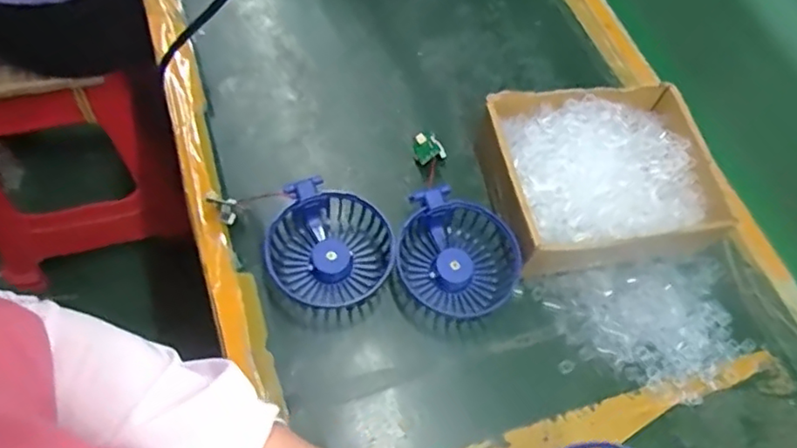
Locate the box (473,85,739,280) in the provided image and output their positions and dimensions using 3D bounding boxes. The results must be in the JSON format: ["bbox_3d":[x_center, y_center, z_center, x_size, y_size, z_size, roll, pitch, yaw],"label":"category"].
[{"bbox_3d":[0.157,-0.037,0.486,0.168,0.055,0.145,-3,63,-10],"label":"box"}]

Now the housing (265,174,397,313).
[{"bbox_3d":[-0.050,0.020,0.451,0.089,0.033,0.088,3,62,-6],"label":"housing"}]

